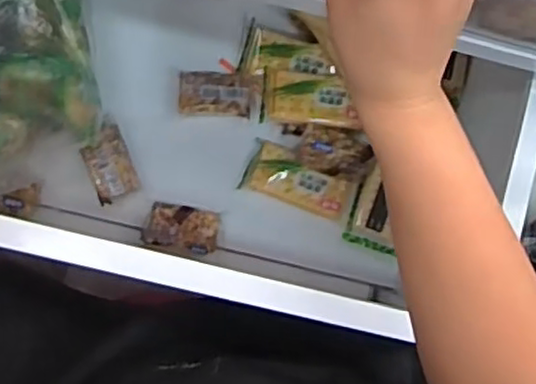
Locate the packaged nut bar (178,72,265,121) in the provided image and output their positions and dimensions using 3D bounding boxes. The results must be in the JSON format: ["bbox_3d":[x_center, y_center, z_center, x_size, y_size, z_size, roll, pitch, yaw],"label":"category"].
[{"bbox_3d":[-0.052,-0.107,0.766,0.089,0.018,0.048,2,89,-9],"label":"packaged nut bar"}]

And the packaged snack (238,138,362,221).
[{"bbox_3d":[0.038,-0.011,0.783,0.127,0.013,0.059,18,105,1],"label":"packaged snack"}]

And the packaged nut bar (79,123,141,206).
[{"bbox_3d":[-0.171,-0.031,0.752,0.047,0.020,0.077,-21,93,-9],"label":"packaged nut bar"}]

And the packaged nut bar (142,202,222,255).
[{"bbox_3d":[-0.092,0.039,0.756,0.078,0.009,0.047,12,88,-9],"label":"packaged nut bar"}]

